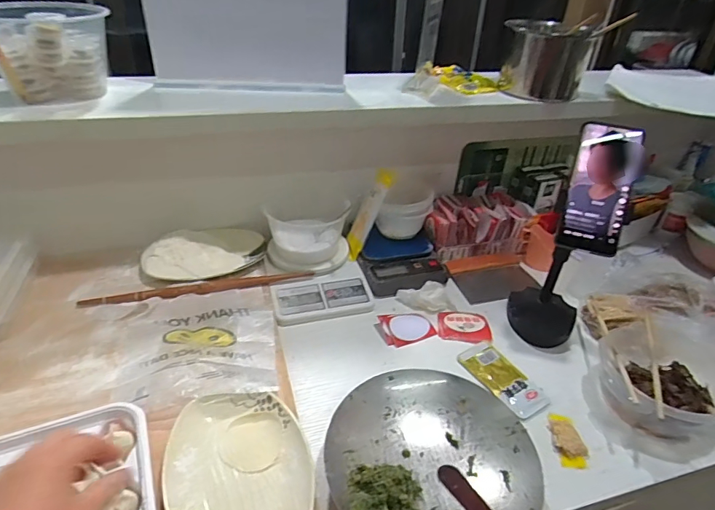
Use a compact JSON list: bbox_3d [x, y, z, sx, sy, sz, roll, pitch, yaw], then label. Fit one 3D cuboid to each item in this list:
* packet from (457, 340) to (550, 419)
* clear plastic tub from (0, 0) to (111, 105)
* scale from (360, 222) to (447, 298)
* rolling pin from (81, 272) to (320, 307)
[{"bbox_3d":[0.201,0.169,0.625,0.066,0.012,0.122,-16,39,-27],"label":"packet"},{"bbox_3d":[-0.422,-0.278,0.623,0.119,0.111,0.142,24,39,27],"label":"clear plastic tub"},{"bbox_3d":[0.075,0.003,0.811,0.142,0.033,0.167,-4,35,-12],"label":"scale"},{"bbox_3d":[-0.242,0.052,0.705,0.343,0.016,0.024,-7,36,-16],"label":"rolling pin"}]

